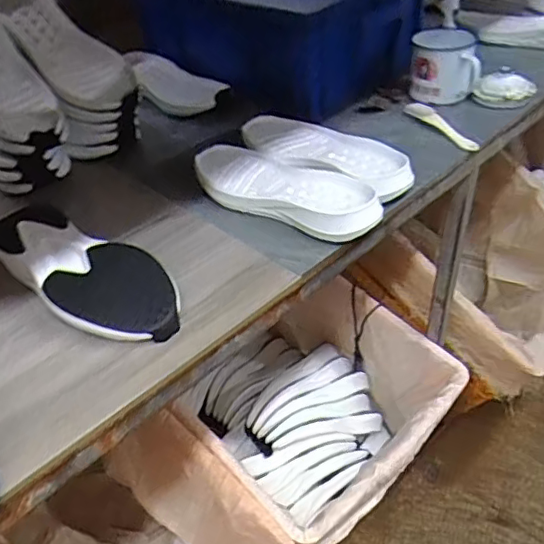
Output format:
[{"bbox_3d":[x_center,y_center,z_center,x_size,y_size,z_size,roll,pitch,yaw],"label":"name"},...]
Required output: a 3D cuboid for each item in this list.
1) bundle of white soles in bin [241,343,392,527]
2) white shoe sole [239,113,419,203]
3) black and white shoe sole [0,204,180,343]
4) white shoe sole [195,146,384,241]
[{"bbox_3d":[0.086,0.329,1.210,0.243,0.104,0.354,25,50,33],"label":"bundle of white soles in bin"},{"bbox_3d":[0.070,-0.174,0.799,0.274,0.028,0.101,28,52,35],"label":"white shoe sole"},{"bbox_3d":[-0.211,-0.001,0.641,0.264,0.055,0.108,28,52,35],"label":"black and white shoe sole"},{"bbox_3d":[0.014,-0.107,0.752,0.275,0.036,0.104,20,48,30],"label":"white shoe sole"}]

